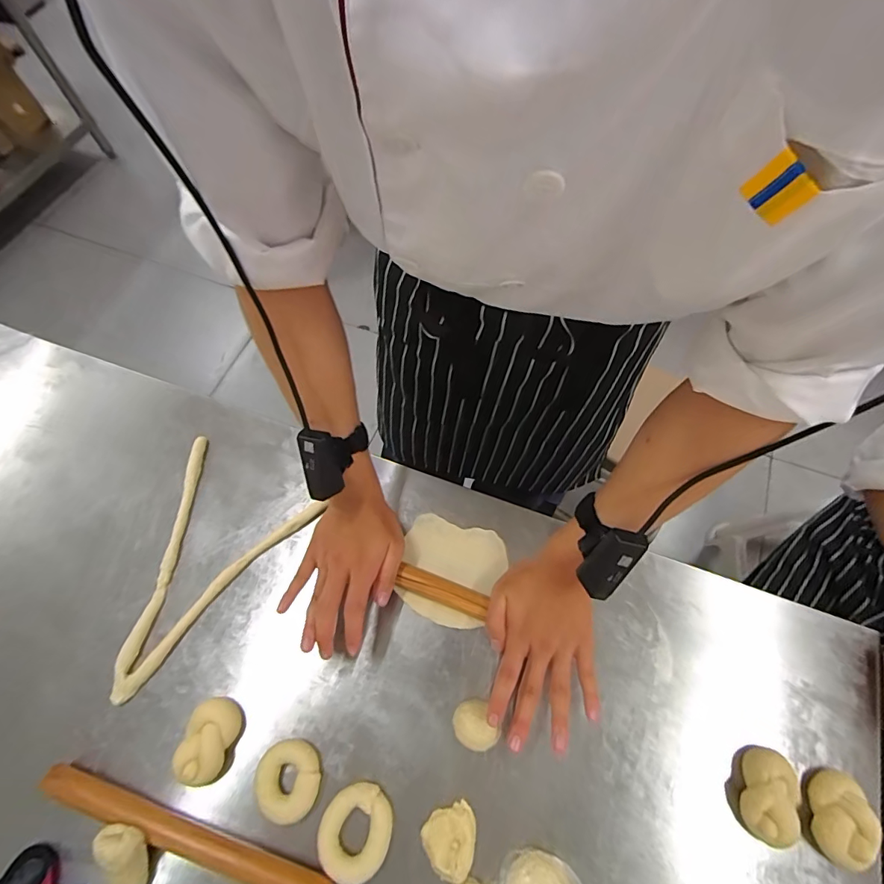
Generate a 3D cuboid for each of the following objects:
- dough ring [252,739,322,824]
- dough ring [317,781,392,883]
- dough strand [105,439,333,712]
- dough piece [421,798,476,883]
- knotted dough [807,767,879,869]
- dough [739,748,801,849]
[{"bbox_3d":[-0.152,0.332,0.458,0.065,0.013,0.064,-1,62,1],"label":"dough ring"},{"bbox_3d":[-0.081,0.365,0.437,0.064,0.012,0.075,18,64,11],"label":"dough ring"},{"bbox_3d":[-0.298,0.153,0.557,0.202,0.014,0.280,22,65,13],"label":"dough strand"},{"bbox_3d":[0.009,0.370,0.430,0.049,0.011,0.052,-1,62,1],"label":"dough piece"},{"bbox_3d":[0.363,0.340,0.420,0.047,0.025,0.070,8,63,6],"label":"knotted dough"},{"bbox_3d":[0.302,0.325,0.428,0.041,0.031,0.070,18,64,11],"label":"dough"}]

